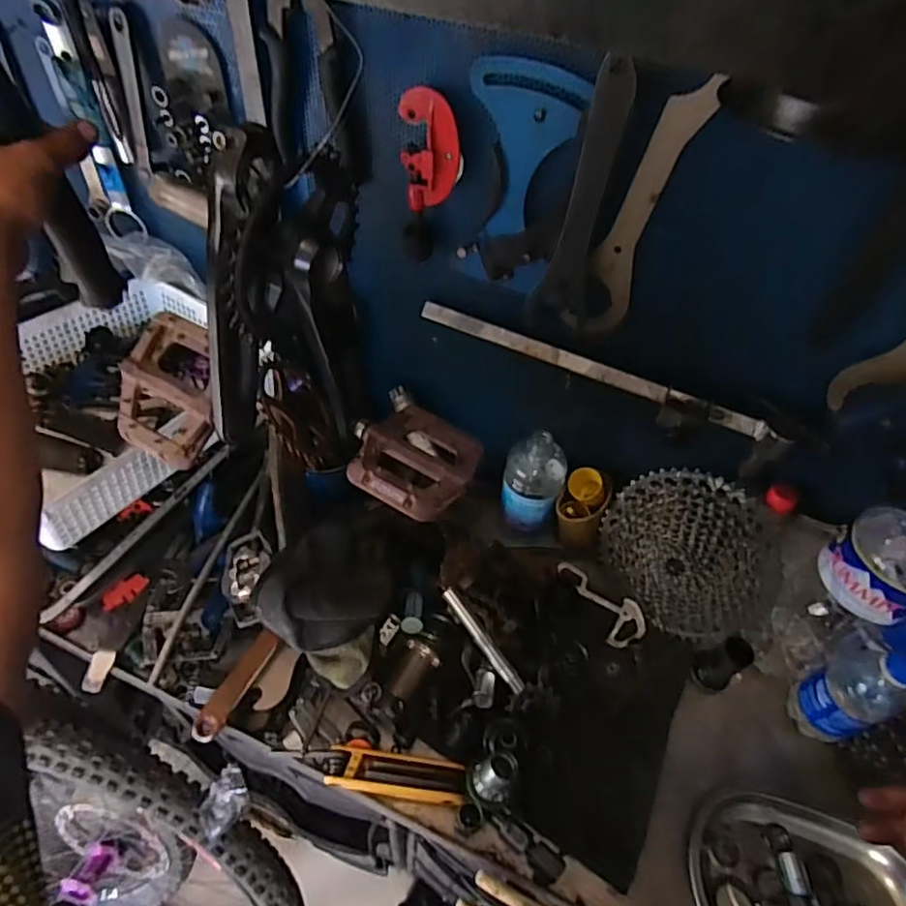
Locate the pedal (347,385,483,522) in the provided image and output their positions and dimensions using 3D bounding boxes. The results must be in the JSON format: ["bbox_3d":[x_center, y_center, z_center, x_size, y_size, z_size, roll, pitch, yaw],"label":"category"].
[{"bbox_3d":[-0.036,0.002,0.513,0.113,0.026,0.111,29,54,19],"label":"pedal"}]

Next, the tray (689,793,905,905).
[{"bbox_3d":[0.323,0.404,0.535,0.207,0.035,0.147,16,50,9],"label":"tray"}]

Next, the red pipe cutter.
[{"bbox_3d":[-0.021,-0.250,0.544,0.055,0.148,0.030,7,50,1],"label":"red pipe cutter"}]

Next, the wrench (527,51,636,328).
[{"bbox_3d":[0.110,-0.210,0.505,0.052,0.226,0.012,21,51,12],"label":"wrench"}]

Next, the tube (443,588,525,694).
[{"bbox_3d":[0.032,0.197,0.618,0.014,0.012,0.127,-35,85,-29],"label":"tube"}]

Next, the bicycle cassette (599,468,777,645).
[{"bbox_3d":[0.261,0.116,0.658,0.197,0.183,0.055,41,28,18],"label":"bicycle cassette"}]

